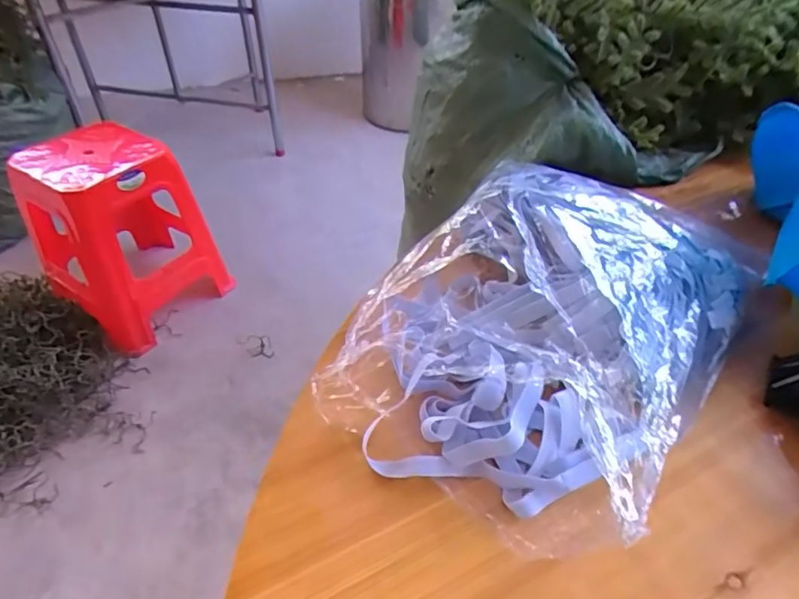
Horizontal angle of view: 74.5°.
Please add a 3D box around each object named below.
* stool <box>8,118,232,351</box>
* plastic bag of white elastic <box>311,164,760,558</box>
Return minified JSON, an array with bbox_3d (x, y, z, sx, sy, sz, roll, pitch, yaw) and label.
[{"bbox_3d":[-0.770,-0.188,1.424,0.446,0.458,0.368,34,52,31],"label":"stool"},{"bbox_3d":[0.110,0.014,0.392,0.224,0.092,0.310,30,50,29],"label":"plastic bag of white elastic"}]

